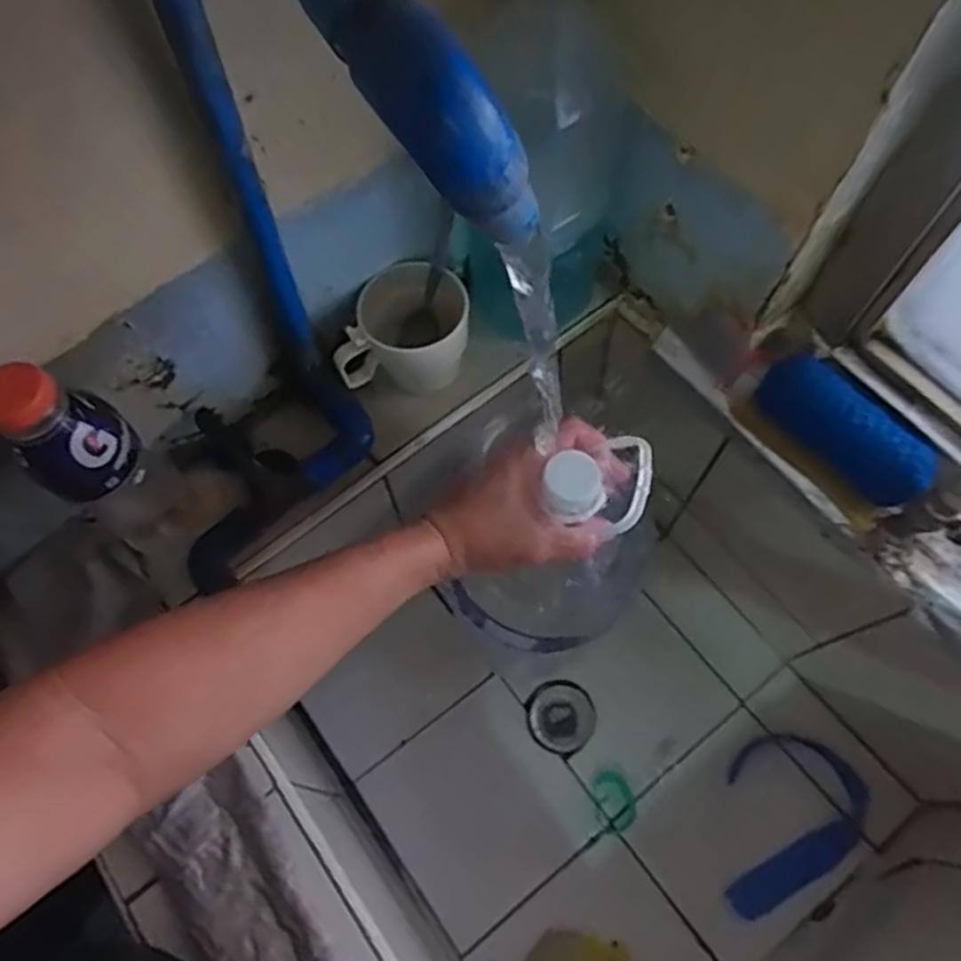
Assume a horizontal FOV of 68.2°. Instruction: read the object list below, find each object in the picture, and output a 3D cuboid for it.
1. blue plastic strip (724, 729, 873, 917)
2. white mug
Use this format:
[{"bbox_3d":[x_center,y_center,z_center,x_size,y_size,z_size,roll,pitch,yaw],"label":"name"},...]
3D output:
[{"bbox_3d":[0.320,0.357,0.761,0.189,0.017,0.135,-30,69,-11],"label":"blue plastic strip"},{"bbox_3d":[-0.063,-0.122,0.597,0.108,0.082,0.078,-4,67,0],"label":"white mug"}]

